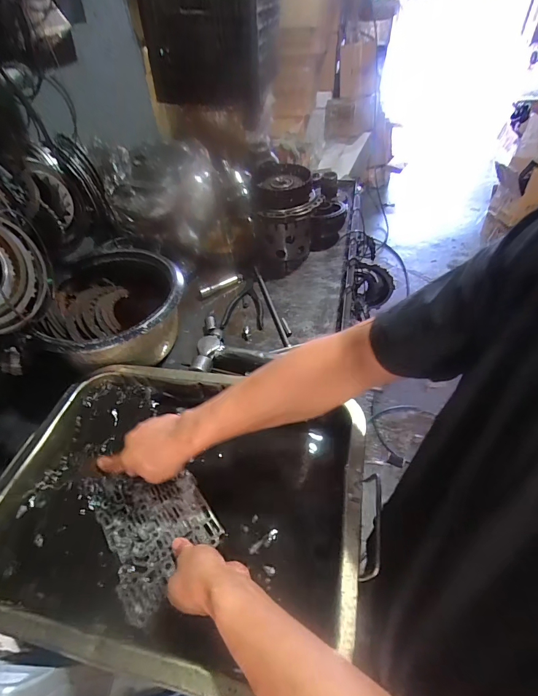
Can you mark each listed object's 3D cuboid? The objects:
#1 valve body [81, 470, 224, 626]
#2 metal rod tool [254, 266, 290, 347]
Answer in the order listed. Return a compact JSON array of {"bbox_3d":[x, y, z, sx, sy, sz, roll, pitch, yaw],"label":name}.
[{"bbox_3d":[-0.158,0.231,0.505,0.135,0.025,0.198,-29,55,-19],"label":"valve body"},{"bbox_3d":[0.001,-0.105,0.850,0.013,0.012,0.281,-14,49,-9],"label":"metal rod tool"}]

